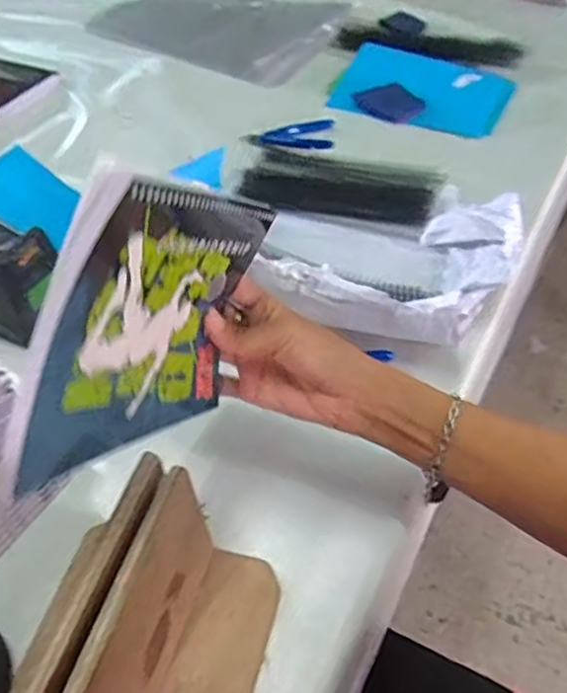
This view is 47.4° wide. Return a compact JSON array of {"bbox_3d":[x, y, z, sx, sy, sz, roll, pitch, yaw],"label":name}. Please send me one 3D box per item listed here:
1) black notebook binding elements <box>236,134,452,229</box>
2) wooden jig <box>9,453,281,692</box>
[{"bbox_3d":[0.052,-0.199,0.761,0.249,0.009,0.126,20,51,19],"label":"black notebook binding elements"},{"bbox_3d":[-0.067,0.179,0.341,0.087,0.116,0.202,10,49,11],"label":"wooden jig"}]

